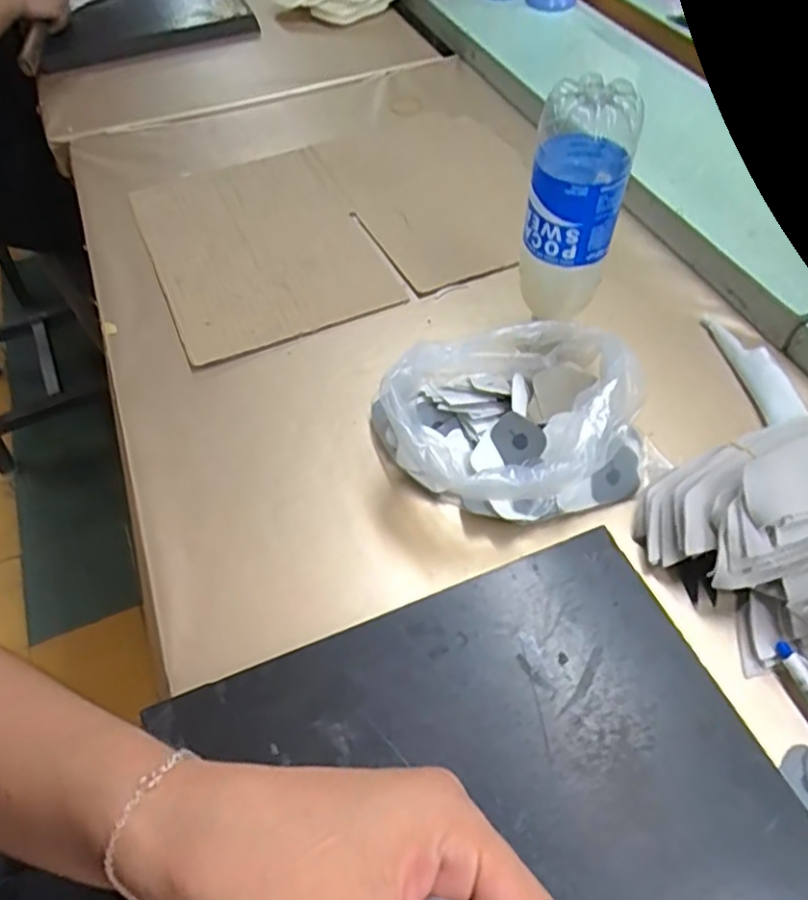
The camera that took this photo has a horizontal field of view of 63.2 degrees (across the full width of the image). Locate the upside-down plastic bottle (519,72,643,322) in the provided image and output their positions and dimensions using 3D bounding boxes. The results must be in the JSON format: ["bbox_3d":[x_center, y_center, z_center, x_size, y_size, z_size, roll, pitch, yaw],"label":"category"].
[{"bbox_3d":[0.124,-0.156,0.496,0.063,0.214,0.057,11,56,13],"label":"upside-down plastic bottle"}]

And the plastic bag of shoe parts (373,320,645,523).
[{"bbox_3d":[0.077,-0.017,0.462,0.174,0.079,0.126,-13,54,-4],"label":"plastic bag of shoe parts"}]

